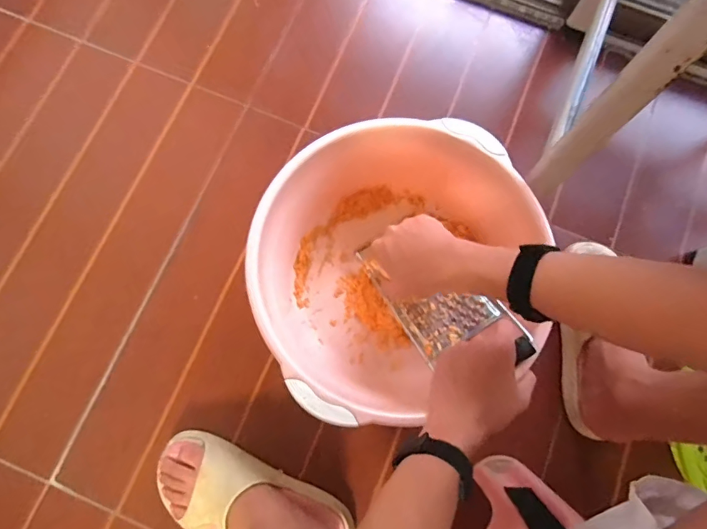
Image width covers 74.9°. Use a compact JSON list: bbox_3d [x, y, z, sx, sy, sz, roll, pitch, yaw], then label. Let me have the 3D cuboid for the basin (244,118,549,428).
[{"bbox_3d":[0.049,0.002,0.602,0.342,0.159,0.322,0,78,-1],"label":"basin"}]

